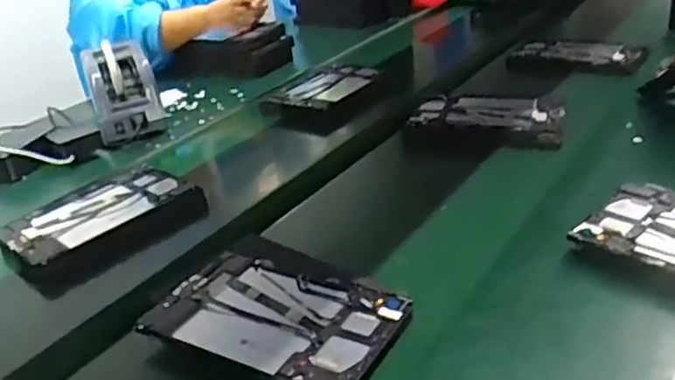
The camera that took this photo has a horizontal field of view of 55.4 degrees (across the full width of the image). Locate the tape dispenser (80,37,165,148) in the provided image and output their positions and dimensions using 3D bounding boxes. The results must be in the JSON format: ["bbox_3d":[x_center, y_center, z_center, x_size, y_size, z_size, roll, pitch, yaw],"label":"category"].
[{"bbox_3d":[-0.394,-0.183,1.182,0.118,0.145,0.139,-15,28,-19],"label":"tape dispenser"}]

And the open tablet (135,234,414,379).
[{"bbox_3d":[-0.056,0.123,0.655,0.243,0.020,0.174,12,31,31],"label":"open tablet"}]

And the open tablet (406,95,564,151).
[{"bbox_3d":[0.250,-0.120,1.072,0.244,0.029,0.157,10,33,30],"label":"open tablet"}]

